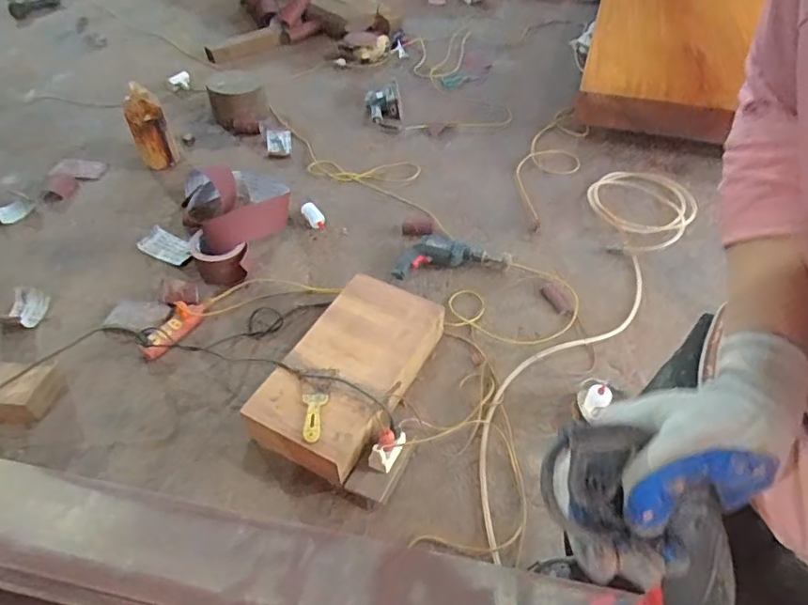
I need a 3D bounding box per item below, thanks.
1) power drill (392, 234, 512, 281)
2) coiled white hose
[{"bbox_3d":[0.143,-0.171,1.800,0.383,0.060,0.159,-10,49,-8],"label":"power drill"},{"bbox_3d":[0.585,0.000,1.661,0.353,0.037,1.518,23,52,20],"label":"coiled white hose"}]

